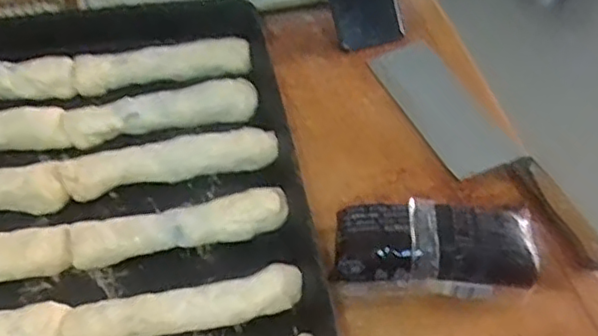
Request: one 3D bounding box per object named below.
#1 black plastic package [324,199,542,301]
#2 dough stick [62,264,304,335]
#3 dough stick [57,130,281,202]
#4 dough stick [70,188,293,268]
[{"bbox_3d":[0.111,0.068,0.529,0.167,0.058,0.064,4,57,0],"label":"black plastic package"},{"bbox_3d":[-0.087,0.112,0.501,0.178,0.037,0.032,-10,57,-8],"label":"dough stick"},{"bbox_3d":[-0.114,-0.008,0.565,0.186,0.029,0.036,-10,57,-9],"label":"dough stick"},{"bbox_3d":[-0.099,0.053,0.536,0.178,0.035,0.034,-11,57,-9],"label":"dough stick"}]

